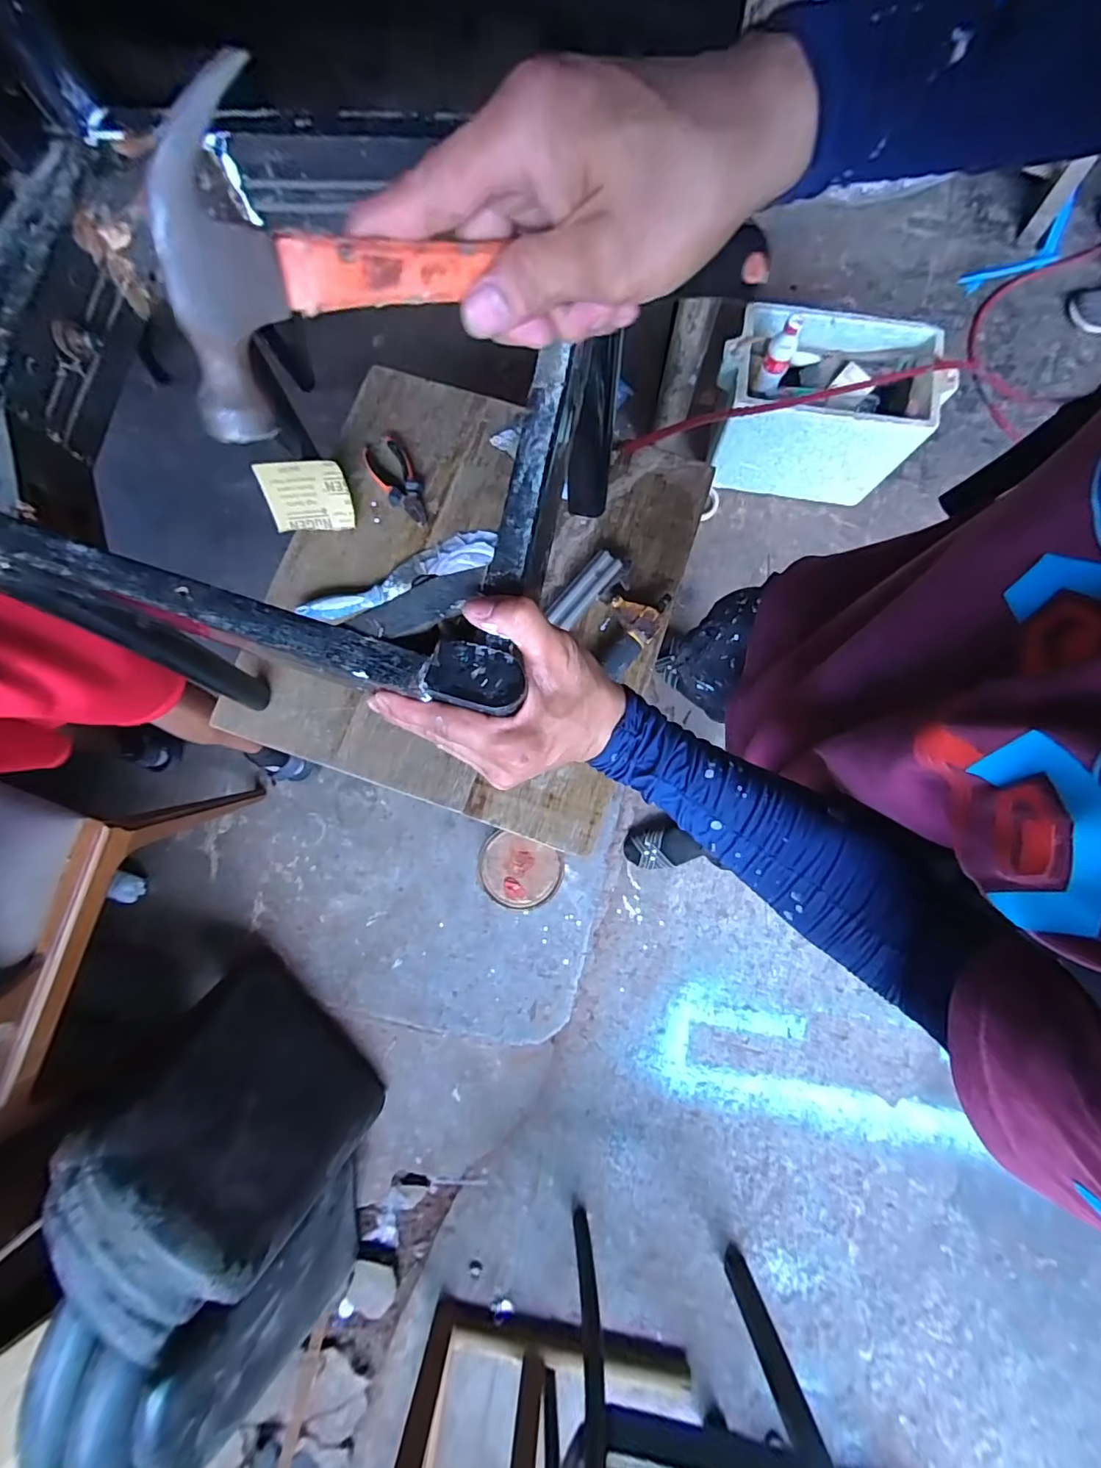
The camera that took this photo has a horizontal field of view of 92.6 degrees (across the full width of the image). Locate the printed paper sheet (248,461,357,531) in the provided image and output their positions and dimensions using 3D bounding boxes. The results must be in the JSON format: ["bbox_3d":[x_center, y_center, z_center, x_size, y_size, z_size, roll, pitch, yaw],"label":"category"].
[{"bbox_3d":[-0.346,-0.337,0.747,0.119,0.094,0.009,-3,45,3],"label":"printed paper sheet"}]

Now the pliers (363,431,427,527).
[{"bbox_3d":[-0.225,-0.374,0.777,0.061,0.023,0.155,-25,79,-4],"label":"pliers"}]

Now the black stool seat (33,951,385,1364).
[{"bbox_3d":[-0.591,0.718,0.960,0.403,0.457,0.168,43,115,4],"label":"black stool seat"}]

